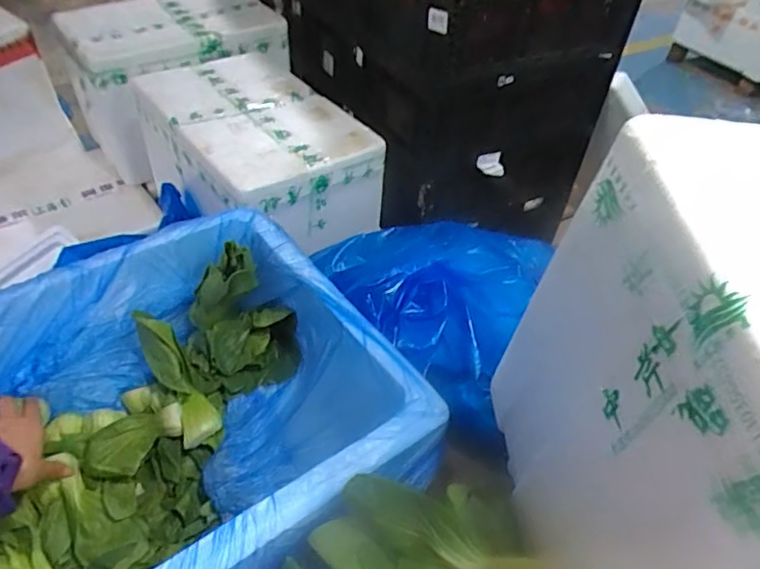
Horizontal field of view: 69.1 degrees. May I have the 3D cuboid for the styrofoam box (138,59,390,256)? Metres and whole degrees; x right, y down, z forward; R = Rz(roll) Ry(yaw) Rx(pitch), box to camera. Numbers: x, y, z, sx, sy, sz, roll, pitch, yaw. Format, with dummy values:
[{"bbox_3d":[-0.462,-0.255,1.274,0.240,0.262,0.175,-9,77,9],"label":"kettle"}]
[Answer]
[{"bbox_3d":[-0.261,-0.294,1.203,0.345,0.214,0.486,-30,55,-31],"label":"styrofoam box"}]

